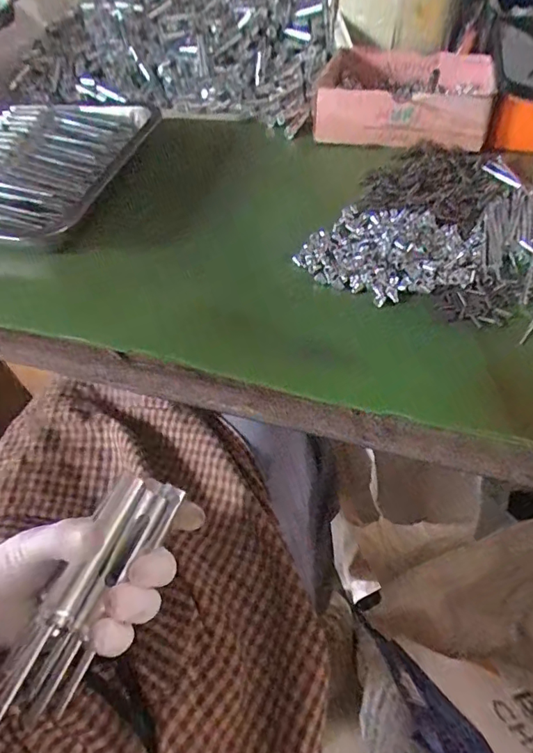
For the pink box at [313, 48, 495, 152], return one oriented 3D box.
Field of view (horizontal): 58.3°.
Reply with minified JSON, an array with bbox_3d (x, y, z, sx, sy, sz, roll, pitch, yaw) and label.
[{"bbox_3d":[0.151,-0.313,0.522,0.169,0.053,0.152,11,54,10],"label":"pink box"}]

